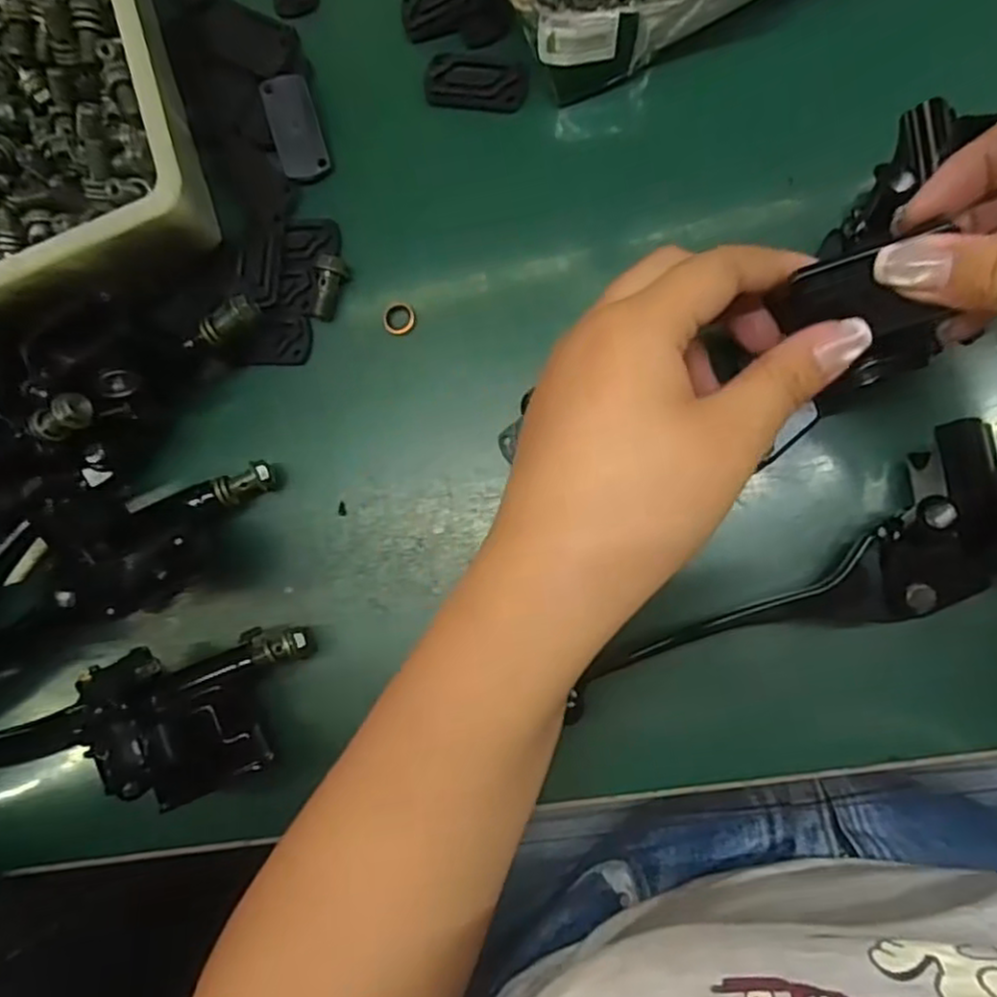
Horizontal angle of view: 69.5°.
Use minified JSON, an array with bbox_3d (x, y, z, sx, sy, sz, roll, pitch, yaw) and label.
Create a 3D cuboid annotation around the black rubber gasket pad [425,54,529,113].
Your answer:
[{"bbox_3d":[-0.010,-0.196,0.337,0.046,0.006,0.022,8,89,10],"label":"black rubber gasket pad"}]

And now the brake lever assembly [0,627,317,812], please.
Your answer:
[{"bbox_3d":[-0.196,0.109,0.325,0.218,0.057,0.063,-11,86,9],"label":"brake lever assembly"}]

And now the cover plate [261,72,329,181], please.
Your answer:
[{"bbox_3d":[-0.098,-0.181,0.350,0.023,0.004,0.047,-16,97,-13],"label":"cover plate"}]

